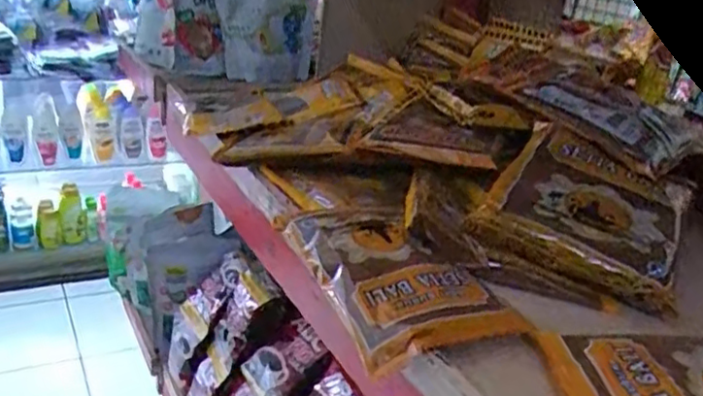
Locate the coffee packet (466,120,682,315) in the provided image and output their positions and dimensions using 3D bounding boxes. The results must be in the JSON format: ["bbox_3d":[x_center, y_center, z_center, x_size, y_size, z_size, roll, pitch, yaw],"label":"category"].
[{"bbox_3d":[0.166,0.007,0.452,0.122,0.028,0.141,23,44,18],"label":"coffee packet"}]

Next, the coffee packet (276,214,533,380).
[{"bbox_3d":[0.030,0.046,0.381,0.094,0.033,0.127,-6,26,-29],"label":"coffee packet"}]

